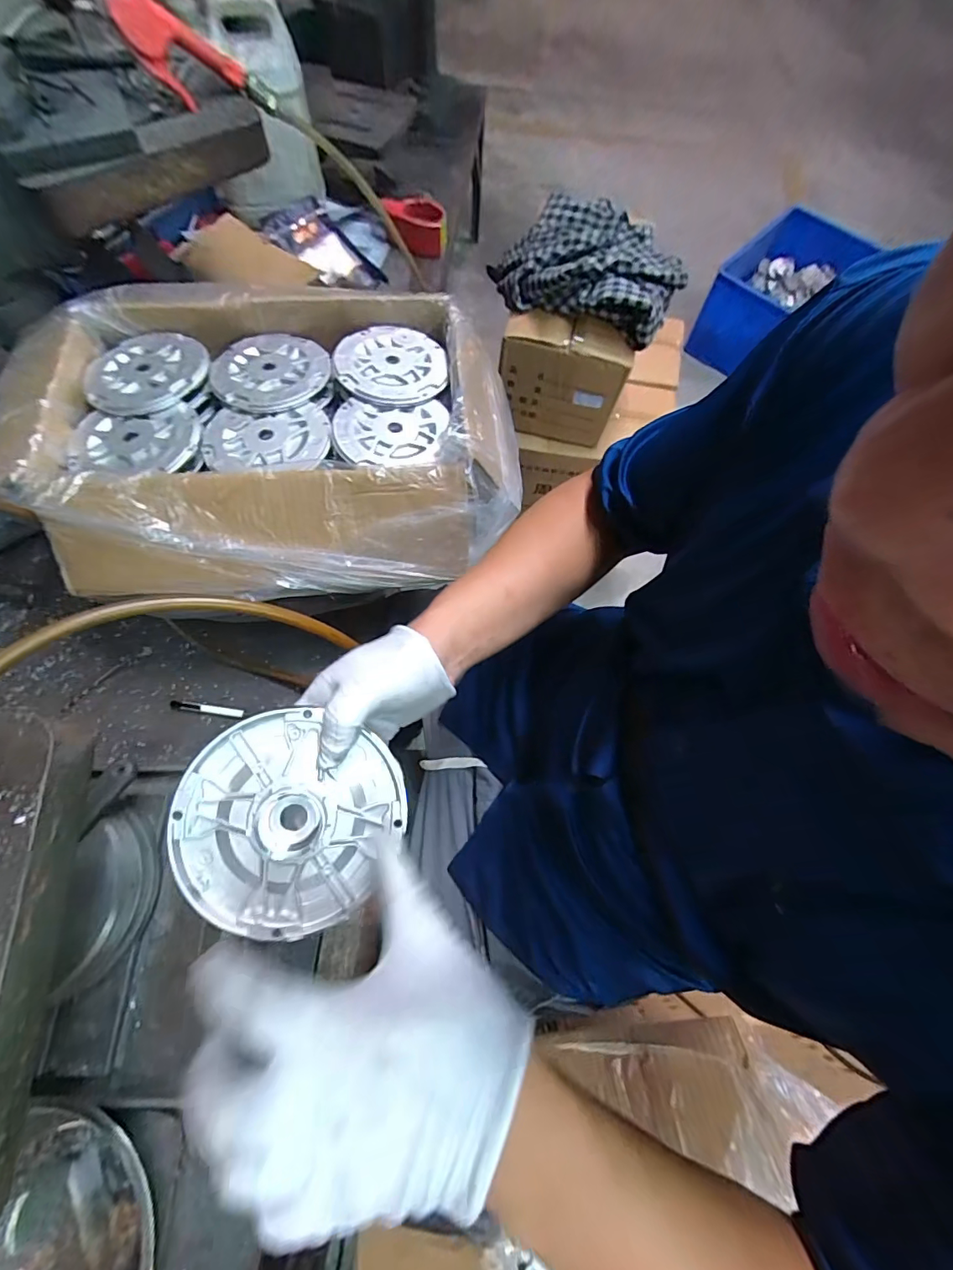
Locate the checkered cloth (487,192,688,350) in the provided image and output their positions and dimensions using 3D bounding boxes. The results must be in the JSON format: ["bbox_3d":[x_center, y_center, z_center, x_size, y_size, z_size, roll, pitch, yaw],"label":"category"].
[{"bbox_3d":[0.209,-0.721,0.909,0.369,0.102,0.282,28,71,8],"label":"checkered cloth"}]

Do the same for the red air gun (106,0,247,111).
[{"bbox_3d":[-0.324,-0.630,0.515,0.125,0.063,0.023,7,46,-45],"label":"red air gun"}]

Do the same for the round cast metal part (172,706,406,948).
[{"bbox_3d":[-0.119,0.118,0.314,0.135,0.030,0.135,2,83,-13],"label":"round cast metal part"}]

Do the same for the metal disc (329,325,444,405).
[{"bbox_3d":[-0.102,-0.327,0.575,0.131,0.009,0.131,-9,70,-5],"label":"metal disc"}]

